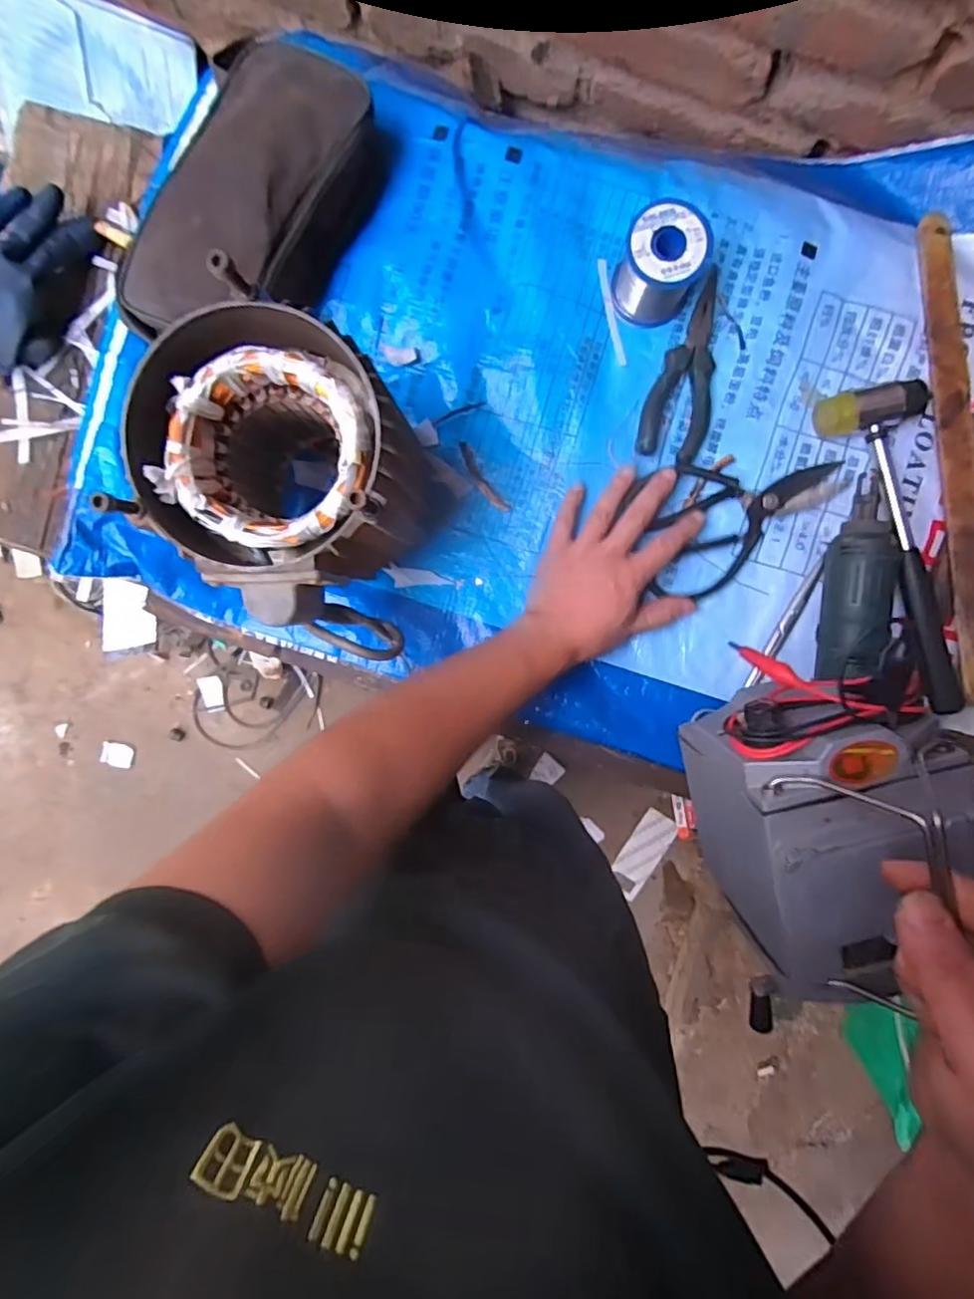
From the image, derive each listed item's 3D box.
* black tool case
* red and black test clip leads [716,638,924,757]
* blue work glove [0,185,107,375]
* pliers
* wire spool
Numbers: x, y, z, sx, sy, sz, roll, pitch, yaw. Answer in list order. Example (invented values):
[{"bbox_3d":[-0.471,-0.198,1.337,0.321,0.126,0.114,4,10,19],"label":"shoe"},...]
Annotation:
[{"bbox_3d":[-0.179,-0.341,0.472,0.130,0.072,0.233,24,94,0],"label":"black tool case"},{"bbox_3d":[0.174,0.020,0.323,0.099,0.058,0.045,-17,93,2],"label":"red and black test clip leads"},{"bbox_3d":[-0.396,-0.310,0.499,0.080,0.071,0.155,32,94,-1],"label":"blue work glove"},{"bbox_3d":[0.170,-0.234,0.499,0.056,0.017,0.155,16,94,0],"label":"pliers"},{"bbox_3d":[0.136,-0.301,0.477,0.061,0.061,0.059,0,94,1],"label":"wire spool"}]

